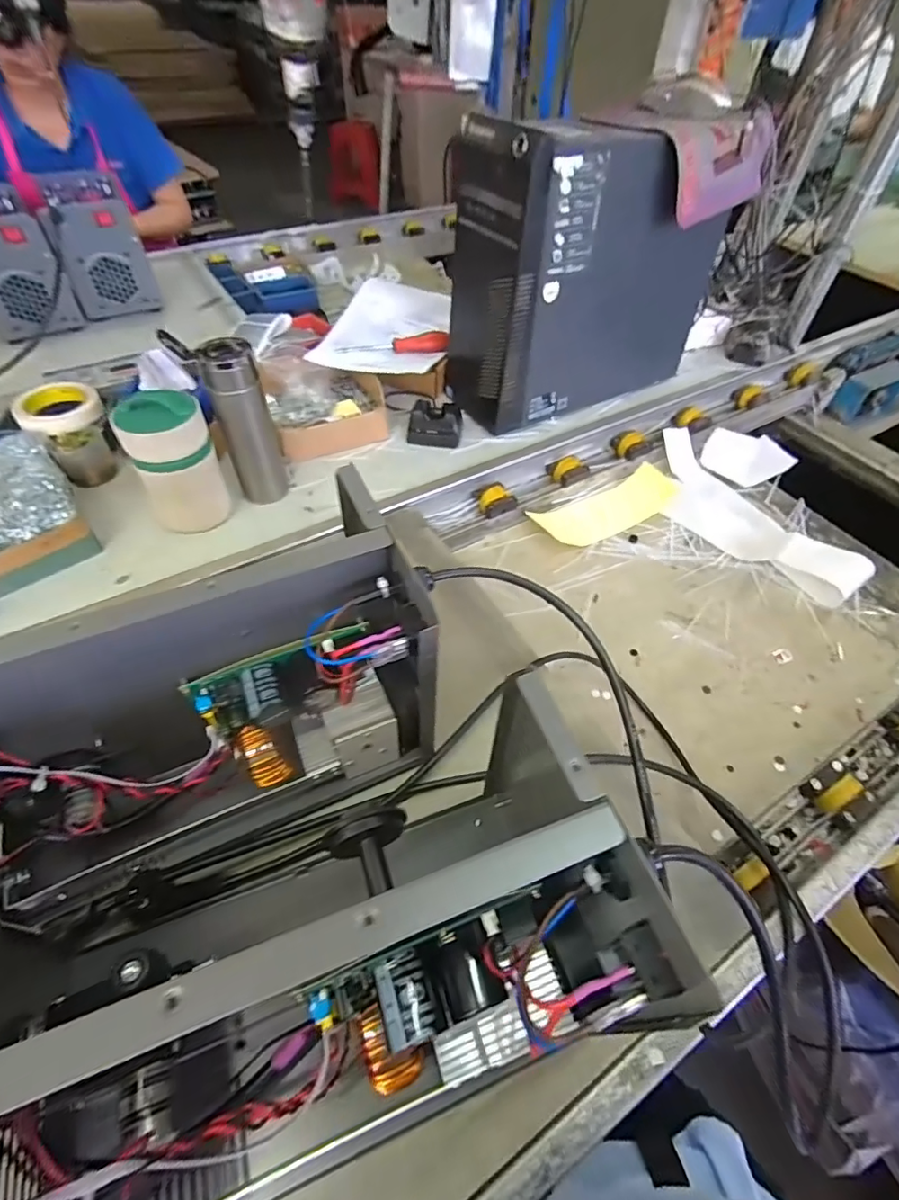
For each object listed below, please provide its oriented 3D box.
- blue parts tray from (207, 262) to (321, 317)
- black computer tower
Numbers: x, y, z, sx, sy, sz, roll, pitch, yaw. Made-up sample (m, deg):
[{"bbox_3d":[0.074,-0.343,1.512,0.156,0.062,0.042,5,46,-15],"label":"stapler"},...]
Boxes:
[{"bbox_3d":[-0.456,-0.792,1.328,0.232,0.061,0.236,-21,55,-18],"label":"blue parts tray"},{"bbox_3d":[0.219,-0.508,0.824,0.408,0.353,0.177,-24,56,-21],"label":"black computer tower"}]

